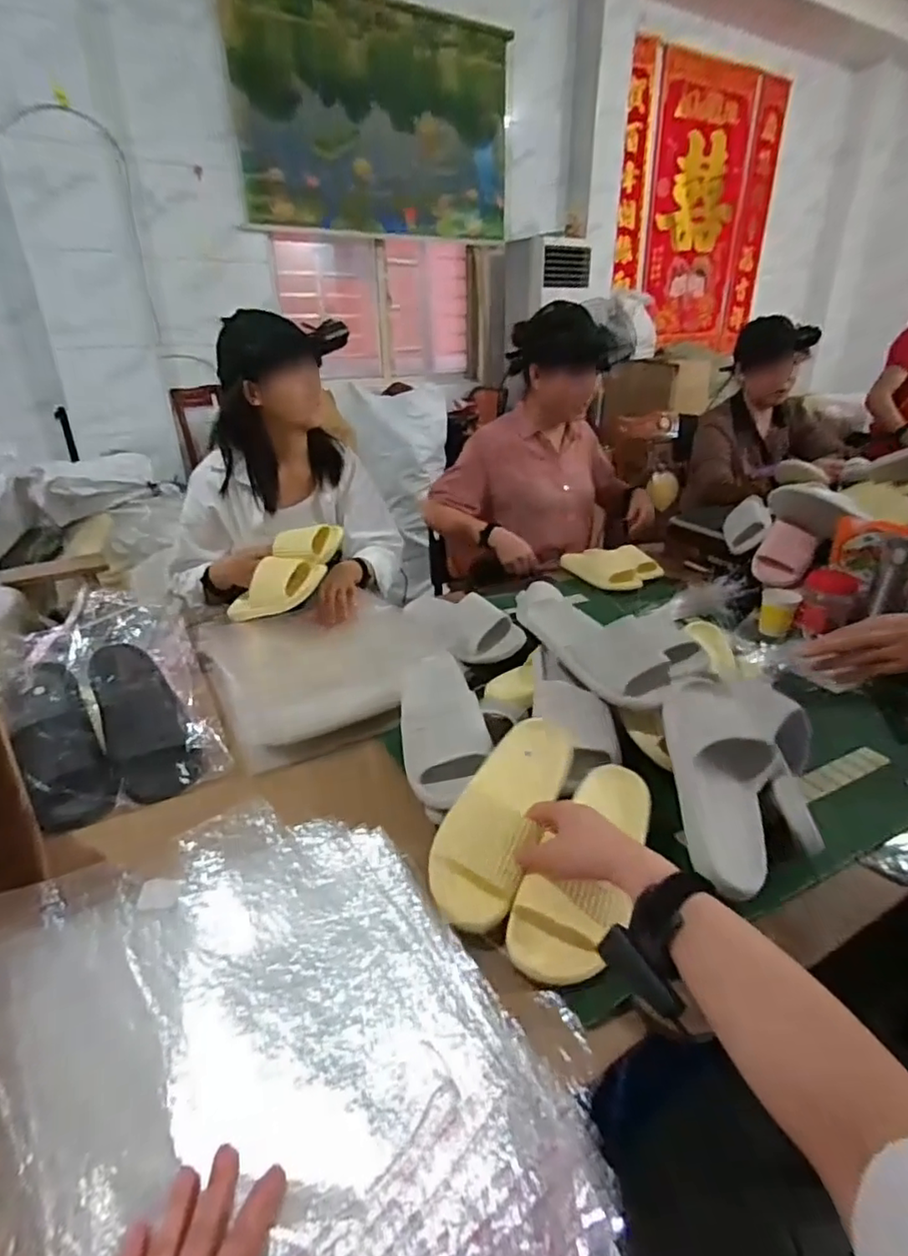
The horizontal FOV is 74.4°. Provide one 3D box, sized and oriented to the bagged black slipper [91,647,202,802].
[{"bbox_3d":[-0.447,0.119,0.849,0.101,0.062,0.265,-19,54,-32],"label":"bagged black slipper"}]

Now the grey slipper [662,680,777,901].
[{"bbox_3d":[0.314,0.167,0.710,0.126,0.064,0.288,7,44,14],"label":"grey slipper"}]

